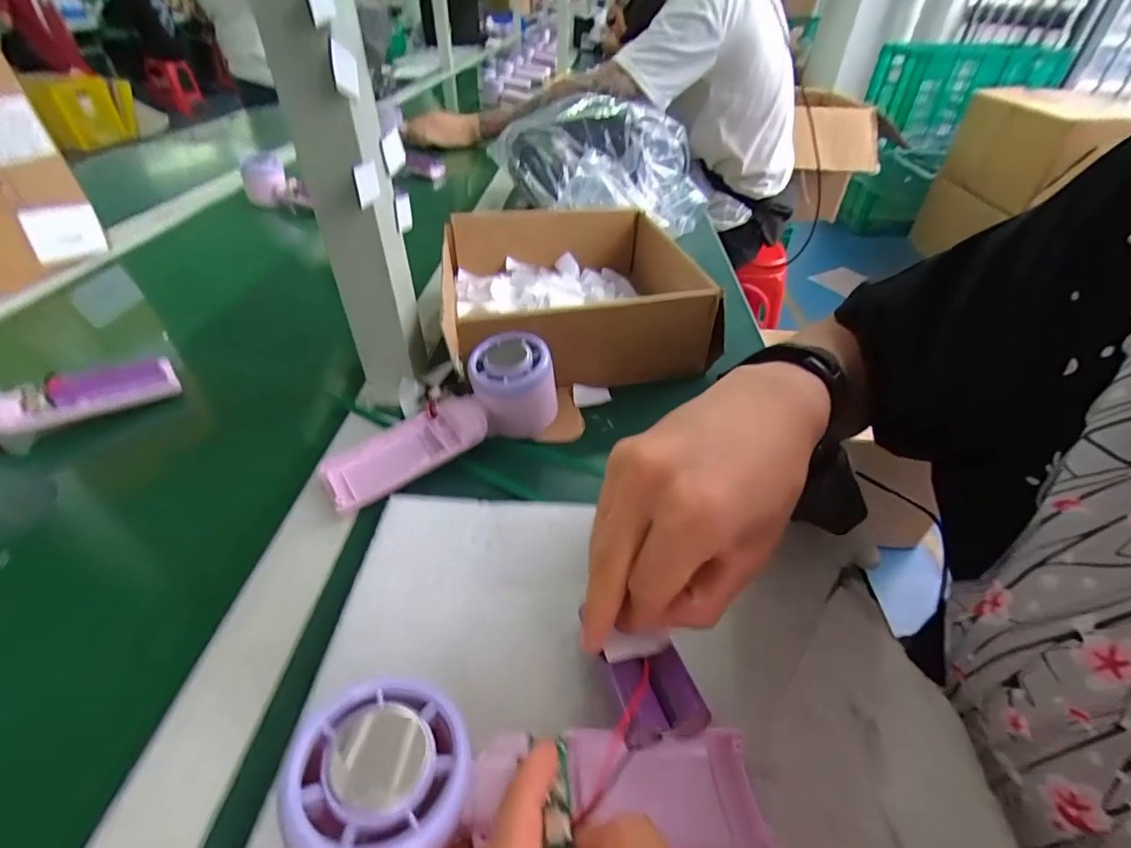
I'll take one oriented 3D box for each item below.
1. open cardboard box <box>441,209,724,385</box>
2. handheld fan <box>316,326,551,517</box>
[{"bbox_3d":[0.000,-0.123,0.456,0.211,0.074,0.217,-11,42,-14],"label":"open cardboard box"},{"bbox_3d":[-0.079,0.001,0.340,0.161,0.054,0.050,-32,49,-12],"label":"handheld fan"}]

